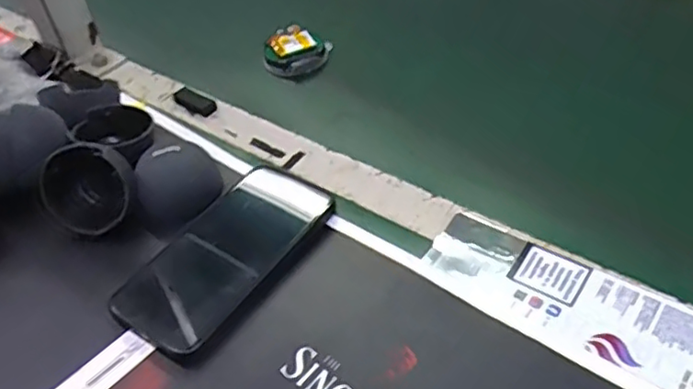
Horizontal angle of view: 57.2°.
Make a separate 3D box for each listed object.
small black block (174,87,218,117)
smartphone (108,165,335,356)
[{"bbox_3d":[-0.131,-0.081,0.548,0.019,0.006,0.049,-37,51,-27],"label":"small black block"},{"bbox_3d":[-0.074,0.034,0.412,0.074,0.013,0.154,23,52,28],"label":"smartphone"}]

